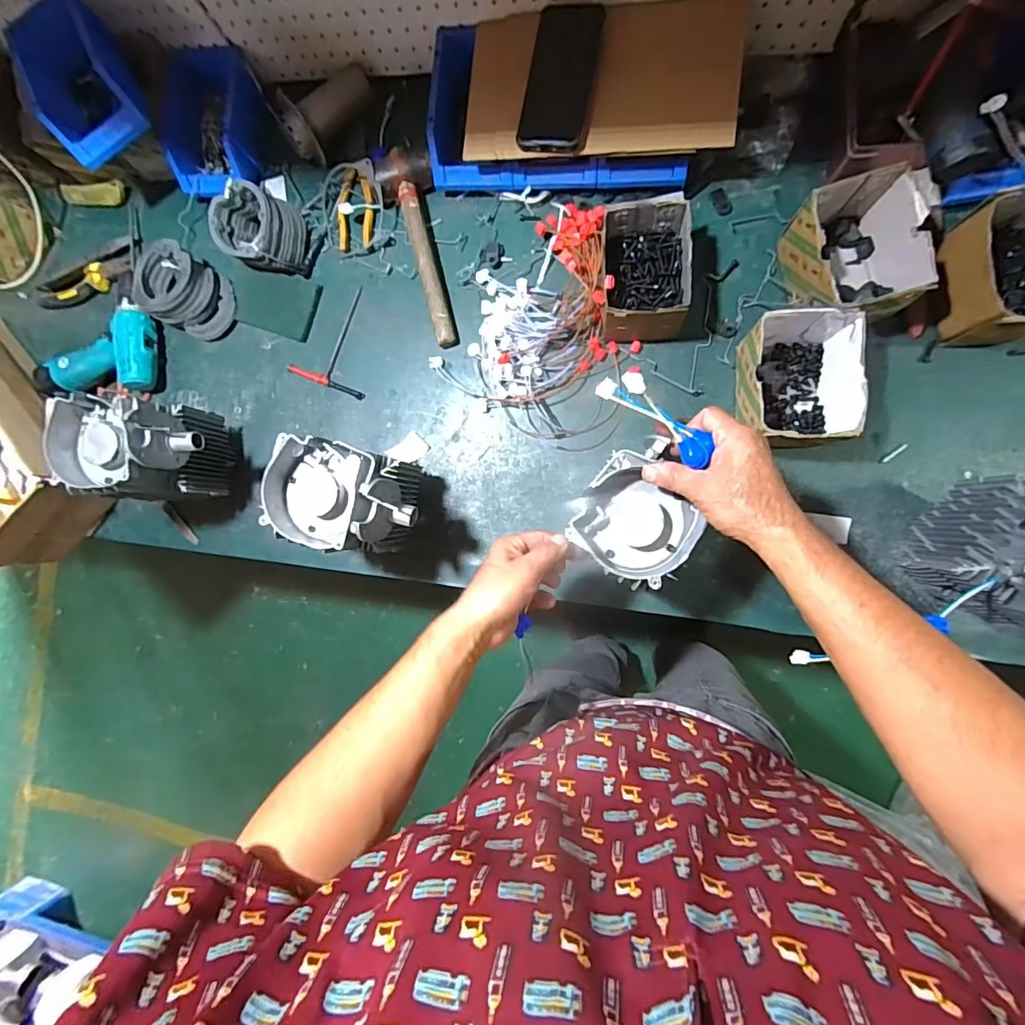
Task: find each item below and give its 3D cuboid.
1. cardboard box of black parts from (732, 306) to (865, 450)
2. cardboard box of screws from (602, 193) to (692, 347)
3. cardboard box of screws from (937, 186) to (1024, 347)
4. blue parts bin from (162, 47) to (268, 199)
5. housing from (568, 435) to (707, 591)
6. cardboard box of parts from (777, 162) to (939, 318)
[{"bbox_3d":[0.341,-0.159,0.595,0.116,0.101,0.158,0,88,10],"label":"cardboard box of black parts"},{"bbox_3d":[0.165,-0.300,0.624,0.107,0.088,0.145,-4,87,10],"label":"cardboard box of screws"},{"bbox_3d":[0.573,-0.278,0.566,0.117,0.100,0.152,-6,87,9],"label":"cardboard box of screws"},{"bbox_3d":[-0.439,-0.573,0.739,0.158,0.086,0.197,17,91,10],"label":"blue parts bin"},{"bbox_3d":[0.127,0.004,0.482,0.113,0.052,0.121,40,95,9],"label":"housing"},{"bbox_3d":[0.408,-0.304,0.581,0.134,0.097,0.152,-8,87,9],"label":"cardboard box of parts"}]

